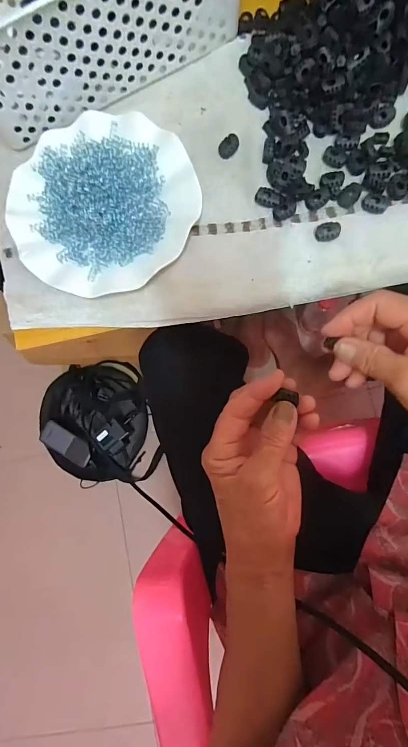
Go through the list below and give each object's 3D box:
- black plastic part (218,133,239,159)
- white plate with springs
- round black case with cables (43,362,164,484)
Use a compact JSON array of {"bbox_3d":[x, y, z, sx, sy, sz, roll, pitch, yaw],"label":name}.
[{"bbox_3d":[0.024,-0.223,0.355,0.017,0.004,0.024,26,87,9],"label":"black plastic part"},{"bbox_3d":[-0.095,-0.163,0.345,0.169,0.027,0.175,0,87,5],"label":"white plate with springs"},{"bbox_3d":[-0.240,0.112,0.818,0.260,0.069,0.254,-1,83,7],"label":"round black case with cables"}]

